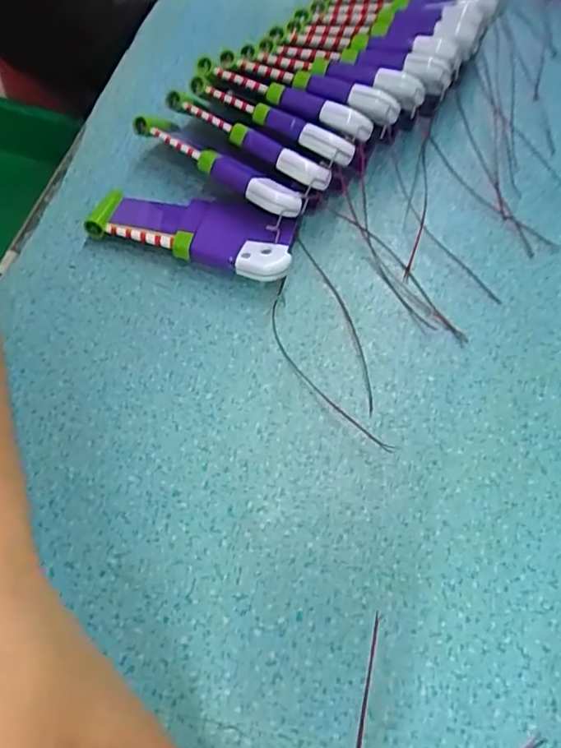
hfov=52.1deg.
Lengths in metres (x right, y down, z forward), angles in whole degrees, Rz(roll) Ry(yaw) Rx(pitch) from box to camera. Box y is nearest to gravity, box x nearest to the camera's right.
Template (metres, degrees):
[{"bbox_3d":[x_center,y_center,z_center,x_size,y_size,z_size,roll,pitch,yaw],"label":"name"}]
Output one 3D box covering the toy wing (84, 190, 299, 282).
[{"bbox_3d":[-0.049,-0.081,0.322,0.113,0.026,0.034,18,64,9],"label":"toy wing"}]

